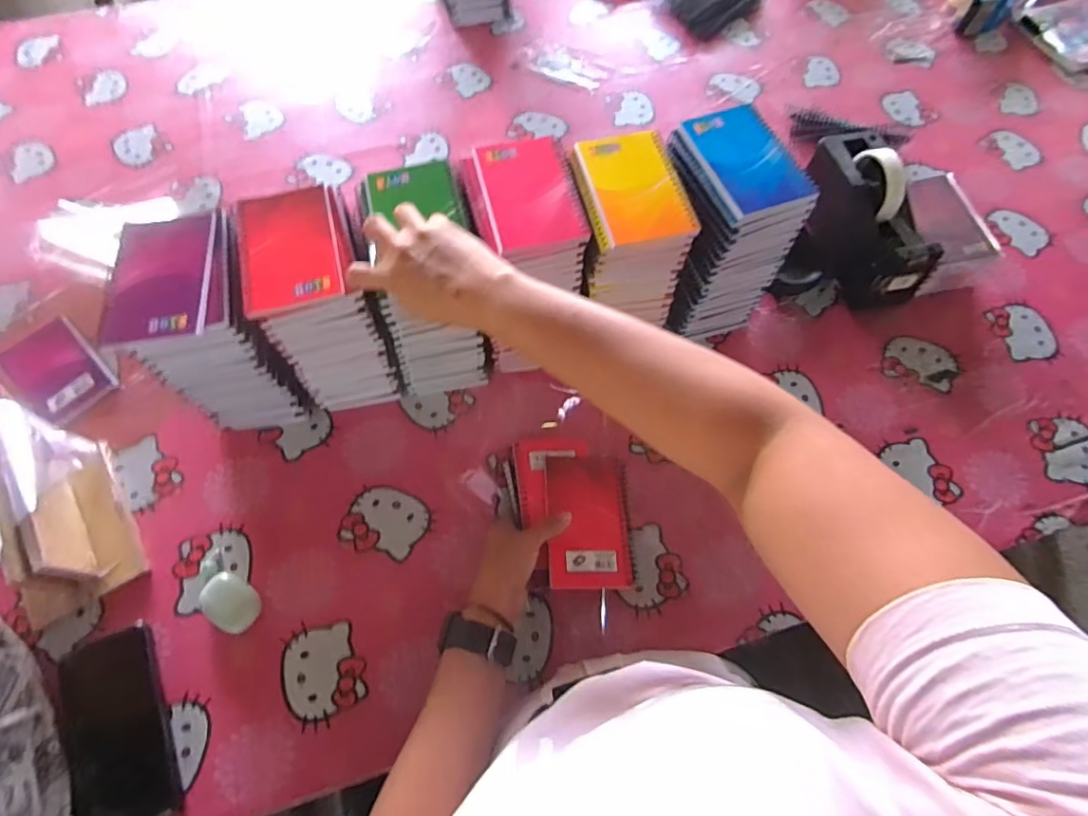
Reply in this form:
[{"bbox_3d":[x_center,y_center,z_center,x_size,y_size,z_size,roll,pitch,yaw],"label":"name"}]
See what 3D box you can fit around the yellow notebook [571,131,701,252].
[{"bbox_3d":[0.082,-0.208,0.505,0.094,0.009,0.126,-11,66,-6],"label":"yellow notebook"}]

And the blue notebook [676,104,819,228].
[{"bbox_3d":[0.192,-0.237,0.517,0.086,0.015,0.129,-19,67,-9],"label":"blue notebook"}]

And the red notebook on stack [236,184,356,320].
[{"bbox_3d":[-0.223,-0.144,0.481,0.095,0.016,0.122,-18,67,-9],"label":"red notebook on stack"}]

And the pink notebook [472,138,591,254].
[{"bbox_3d":[-0.013,-0.201,0.500,0.085,0.006,0.127,-12,66,-6],"label":"pink notebook"}]

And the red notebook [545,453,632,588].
[{"bbox_3d":[0.046,0.111,0.535,0.088,0.015,0.129,4,66,-14],"label":"red notebook"}]

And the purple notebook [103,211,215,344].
[{"bbox_3d":[-0.331,-0.115,0.466,0.082,0.012,0.130,-8,66,-4],"label":"purple notebook"}]

